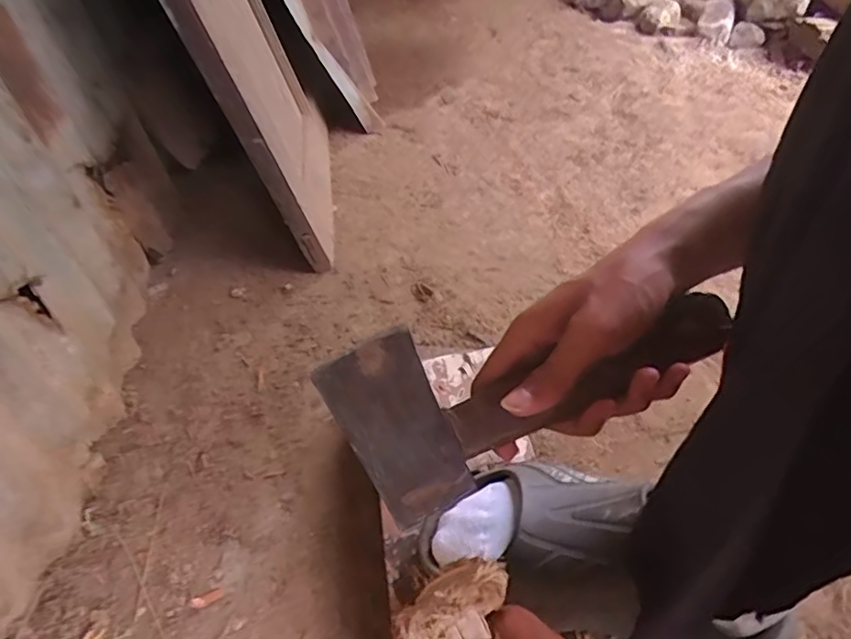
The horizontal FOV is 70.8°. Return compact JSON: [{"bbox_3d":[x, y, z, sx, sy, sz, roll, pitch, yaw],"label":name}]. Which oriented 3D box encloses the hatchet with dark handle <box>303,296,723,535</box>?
[{"bbox_3d":[0.057,0.029,0.363,0.221,0.032,0.106,-28,73,-3],"label":"hatchet with dark handle"}]

